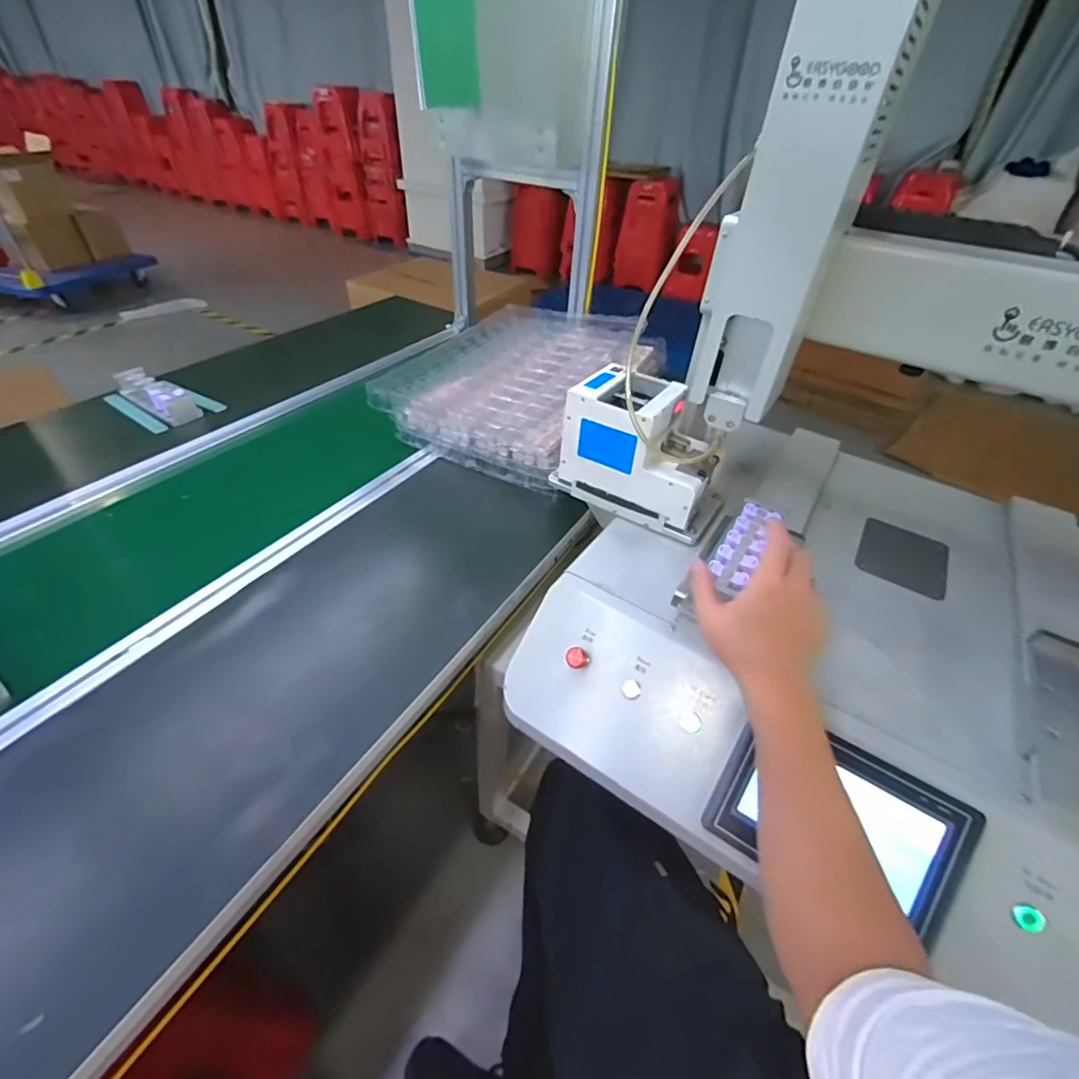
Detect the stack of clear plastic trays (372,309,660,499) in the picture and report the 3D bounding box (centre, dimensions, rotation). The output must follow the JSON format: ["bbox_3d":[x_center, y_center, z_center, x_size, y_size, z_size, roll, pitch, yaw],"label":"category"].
[{"bbox_3d":[-0.022,-0.314,1.015,0.376,0.110,0.512,25,46,22],"label":"stack of clear plastic trays"}]

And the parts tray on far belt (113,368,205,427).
[{"bbox_3d":[-0.742,-0.276,0.981,0.208,0.060,0.067,28,48,24],"label":"parts tray on far belt"}]

